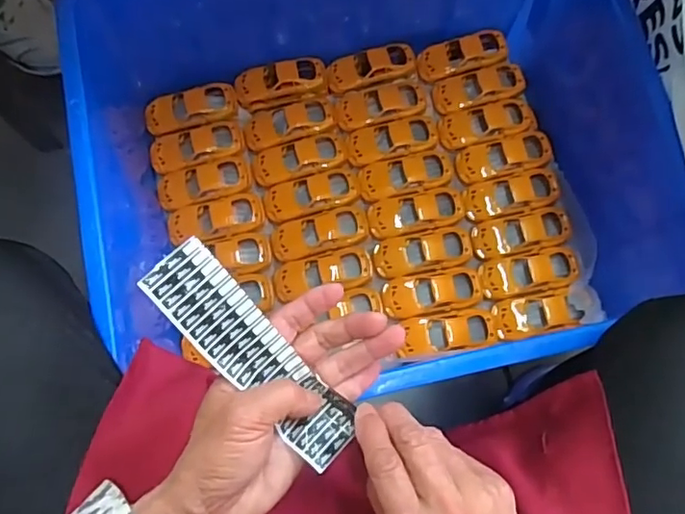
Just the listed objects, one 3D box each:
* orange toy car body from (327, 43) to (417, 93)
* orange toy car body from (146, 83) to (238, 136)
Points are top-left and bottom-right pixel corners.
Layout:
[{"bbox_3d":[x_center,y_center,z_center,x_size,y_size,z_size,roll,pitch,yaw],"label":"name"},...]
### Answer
[{"bbox_3d":[0.042,-0.275,0.810,0.128,0.025,0.052,-11,77,-3],"label":"orange toy car body"},{"bbox_3d":[-0.212,-0.209,0.780,0.127,0.024,0.058,-10,77,-3],"label":"orange toy car body"}]

